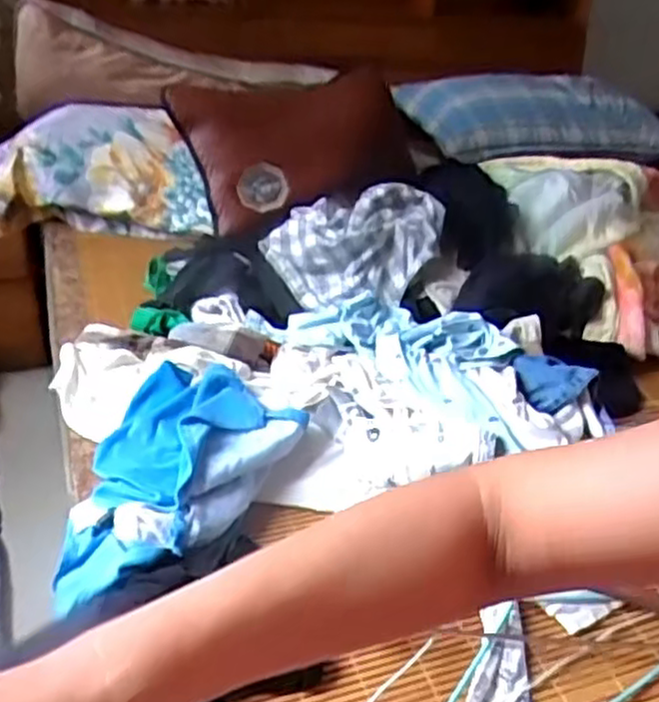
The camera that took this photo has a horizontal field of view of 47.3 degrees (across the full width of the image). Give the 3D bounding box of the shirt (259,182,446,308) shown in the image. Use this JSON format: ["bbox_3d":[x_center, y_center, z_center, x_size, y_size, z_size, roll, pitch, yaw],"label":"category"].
[{"bbox_3d":[0.036,-0.165,1.148,0.248,0.130,0.203,12,35,9],"label":"shirt"}]

